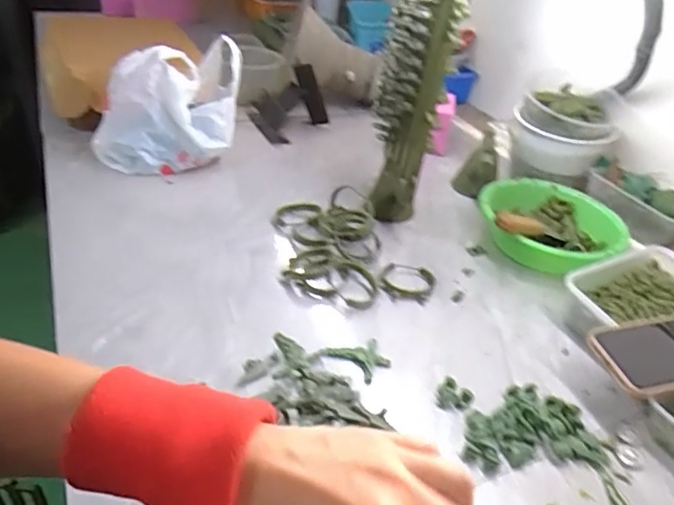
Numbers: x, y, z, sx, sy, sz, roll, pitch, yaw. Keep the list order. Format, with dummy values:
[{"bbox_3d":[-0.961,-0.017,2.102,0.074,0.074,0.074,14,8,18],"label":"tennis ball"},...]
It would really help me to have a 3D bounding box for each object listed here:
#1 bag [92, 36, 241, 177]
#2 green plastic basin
[{"bbox_3d":[-0.270,-0.227,0.859,0.224,0.161,0.153,-4,37,-15],"label":"bag"},{"bbox_3d":[0.311,-0.036,0.768,0.201,0.078,0.201,5,35,-3],"label":"green plastic basin"}]

